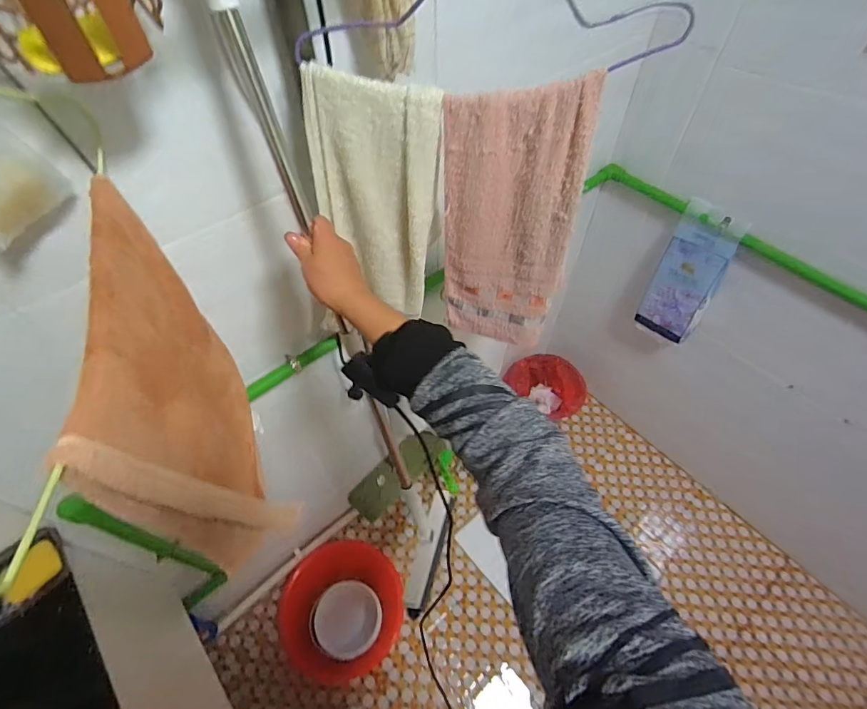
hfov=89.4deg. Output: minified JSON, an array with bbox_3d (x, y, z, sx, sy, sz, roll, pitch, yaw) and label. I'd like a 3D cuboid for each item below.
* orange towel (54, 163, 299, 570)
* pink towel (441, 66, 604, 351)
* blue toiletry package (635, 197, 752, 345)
[{"bbox_3d":[-0.249,0.067,0.472,0.065,0.361,0.288,-18,57,-12],"label":"orange towel"},{"bbox_3d":[0.093,-0.149,0.568,0.172,0.363,0.029,7,55,5],"label":"pink towel"},{"bbox_3d":[0.660,-0.203,1.126,0.104,0.350,0.149,-17,45,-33],"label":"blue toiletry package"}]

